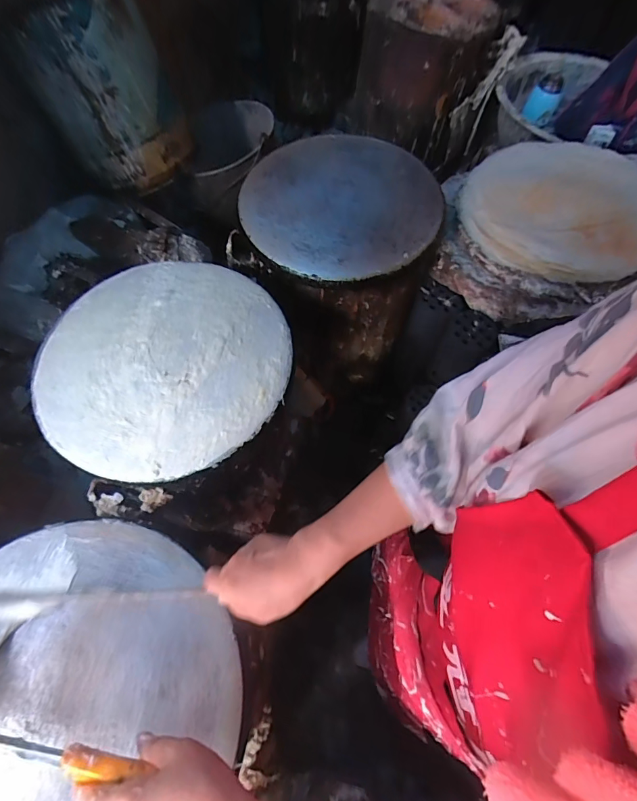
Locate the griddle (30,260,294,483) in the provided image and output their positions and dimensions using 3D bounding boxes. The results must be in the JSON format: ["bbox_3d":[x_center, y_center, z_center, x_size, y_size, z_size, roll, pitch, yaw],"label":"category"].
[{"bbox_3d":[-0.227,-0.063,0.601,0.348,0.022,0.358,0,64,0],"label":"griddle"}]

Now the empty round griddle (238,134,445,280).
[{"bbox_3d":[0.036,-0.364,0.744,0.341,0.045,0.341,0,64,0],"label":"empty round griddle"}]

